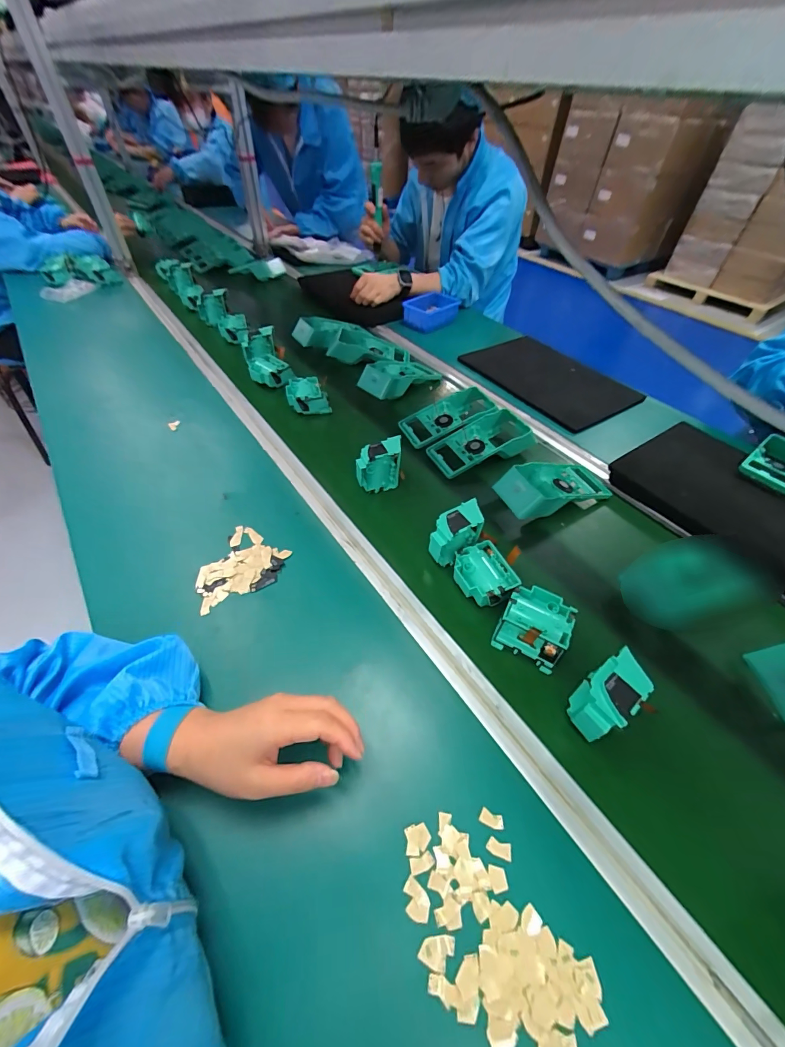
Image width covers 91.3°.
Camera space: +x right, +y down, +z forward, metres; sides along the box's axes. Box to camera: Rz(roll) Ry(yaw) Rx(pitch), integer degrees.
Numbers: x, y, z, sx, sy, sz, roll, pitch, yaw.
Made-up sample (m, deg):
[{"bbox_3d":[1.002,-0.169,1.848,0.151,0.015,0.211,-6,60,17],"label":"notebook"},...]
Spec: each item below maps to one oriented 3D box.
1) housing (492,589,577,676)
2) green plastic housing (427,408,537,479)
[{"bbox_3d":[0.166,0.120,0.451,0.072,0.041,0.075,25,55,17],"label":"housing"},{"bbox_3d":[0.158,-0.142,0.674,0.187,0.047,0.083,-21,55,-17],"label":"green plastic housing"}]

